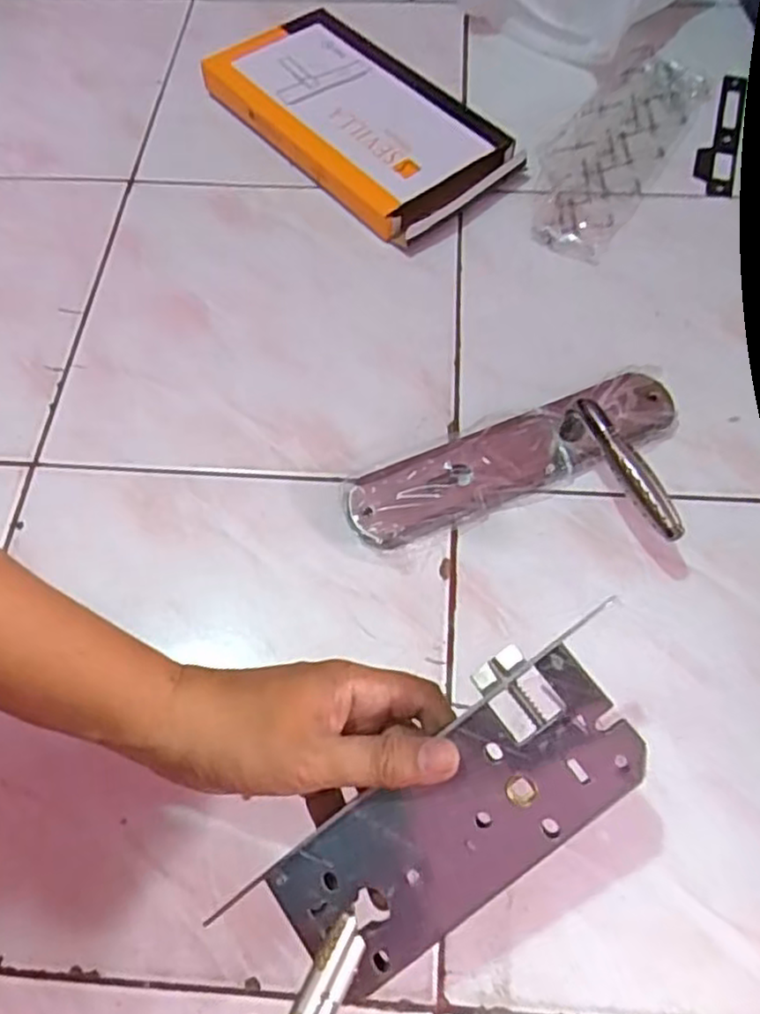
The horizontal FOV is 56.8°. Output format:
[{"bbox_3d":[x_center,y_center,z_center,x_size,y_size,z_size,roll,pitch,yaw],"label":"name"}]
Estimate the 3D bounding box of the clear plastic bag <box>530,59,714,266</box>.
[{"bbox_3d":[0.222,-0.337,0.652,0.090,0.018,0.296,30,66,14],"label":"clear plastic bag"}]

